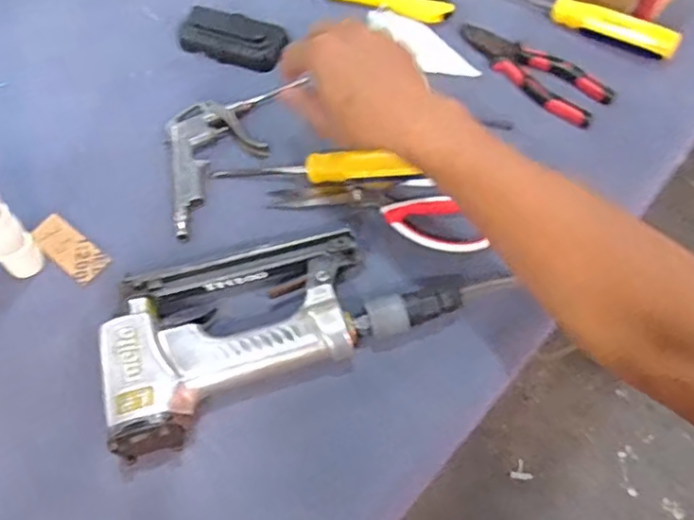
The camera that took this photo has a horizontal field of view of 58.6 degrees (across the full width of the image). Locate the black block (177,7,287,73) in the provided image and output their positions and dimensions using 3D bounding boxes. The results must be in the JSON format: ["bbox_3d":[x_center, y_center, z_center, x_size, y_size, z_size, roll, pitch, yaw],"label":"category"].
[{"bbox_3d":[-0.111,-0.214,0.603,0.112,0.019,0.057,23,64,13],"label":"black block"}]

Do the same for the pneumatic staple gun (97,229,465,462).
[{"bbox_3d":[-0.055,0.037,0.452,0.242,0.043,0.120,-20,62,-10],"label":"pneumatic staple gun"}]

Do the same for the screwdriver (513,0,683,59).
[{"bbox_3d":[0.173,-0.268,0.606,0.303,0.029,0.026,33,66,18],"label":"screwdriver"}]

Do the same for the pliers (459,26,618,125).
[{"bbox_3d":[0.171,-0.178,0.581,0.151,0.025,0.049,40,69,21],"label":"pliers"}]

